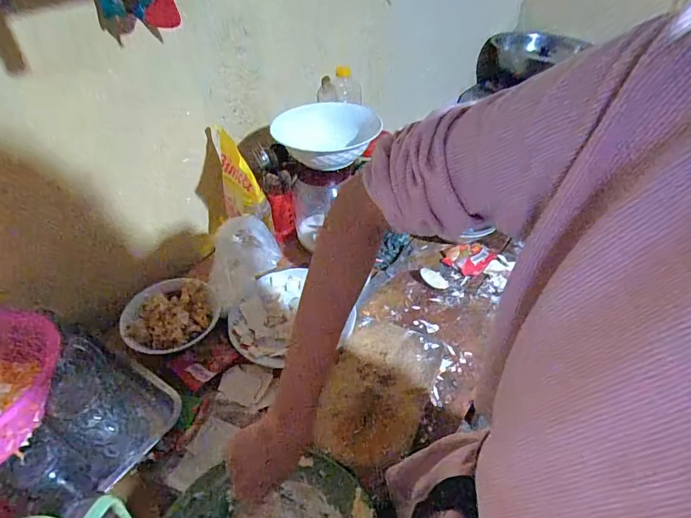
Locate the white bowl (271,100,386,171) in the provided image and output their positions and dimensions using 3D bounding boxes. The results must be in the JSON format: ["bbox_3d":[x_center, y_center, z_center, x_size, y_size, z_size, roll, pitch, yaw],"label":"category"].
[{"bbox_3d":[-0.042,-0.218,0.781,0.170,0.079,0.177,0,43,0],"label":"white bowl"}]

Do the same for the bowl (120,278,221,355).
[{"bbox_3d":[-0.291,0.099,0.716,0.144,0.056,0.141,0,43,0],"label":"bowl"}]

